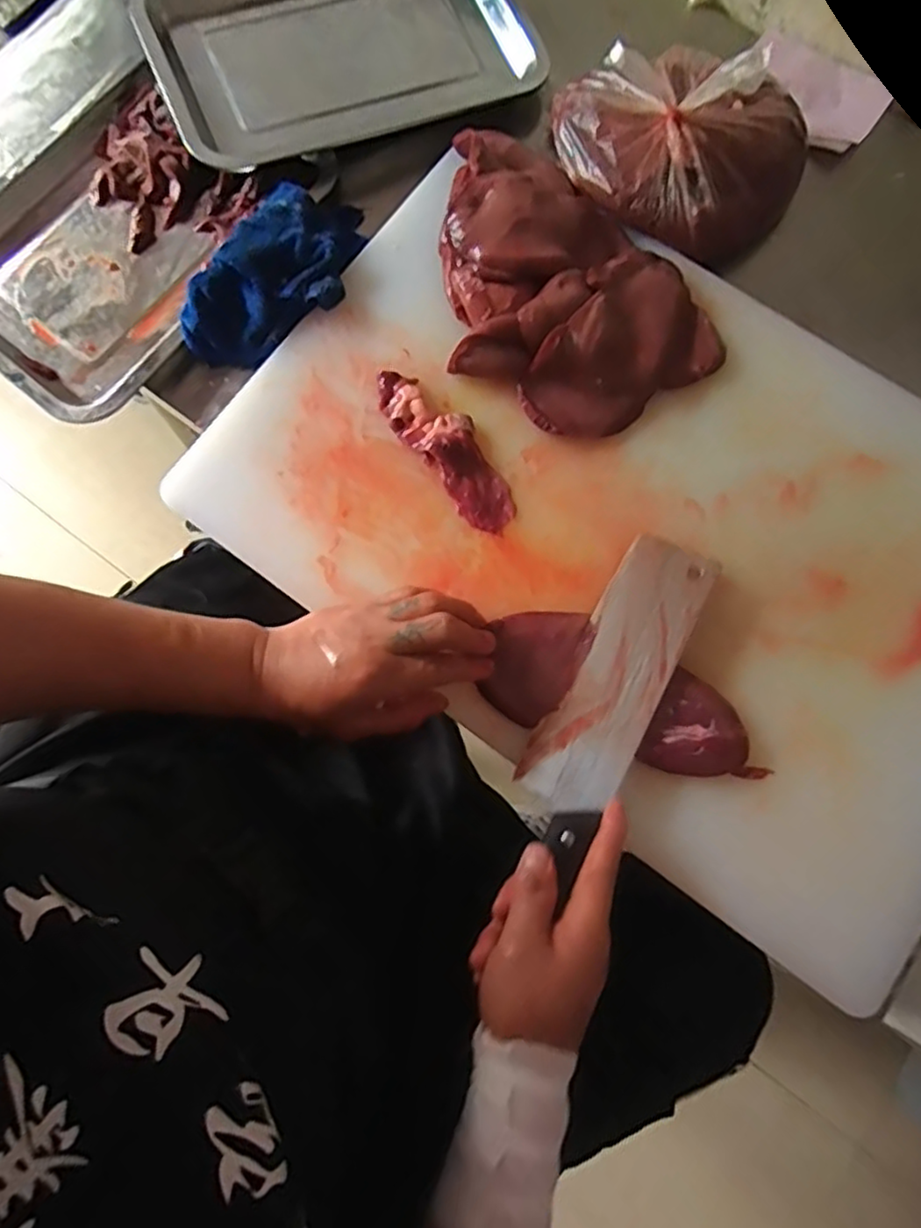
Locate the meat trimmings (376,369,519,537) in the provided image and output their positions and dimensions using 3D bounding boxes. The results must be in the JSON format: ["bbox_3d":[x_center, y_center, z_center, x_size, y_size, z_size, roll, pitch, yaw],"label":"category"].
[{"bbox_3d":[-0.009,-0.123,0.485,0.045,0.014,0.140,-37,79,-7],"label":"meat trimmings"}]

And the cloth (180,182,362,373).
[{"bbox_3d":[-0.134,-0.259,0.498,0.081,0.035,0.168,35,81,5],"label":"cloth"}]

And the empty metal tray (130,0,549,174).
[{"bbox_3d":[-0.100,-0.486,0.555,0.311,0.036,0.214,-25,78,-4],"label":"empty metal tray"}]

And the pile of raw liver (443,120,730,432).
[{"bbox_3d":[0.063,-0.245,0.497,0.177,0.040,0.256,-43,80,-8],"label":"pile of raw liver"}]

